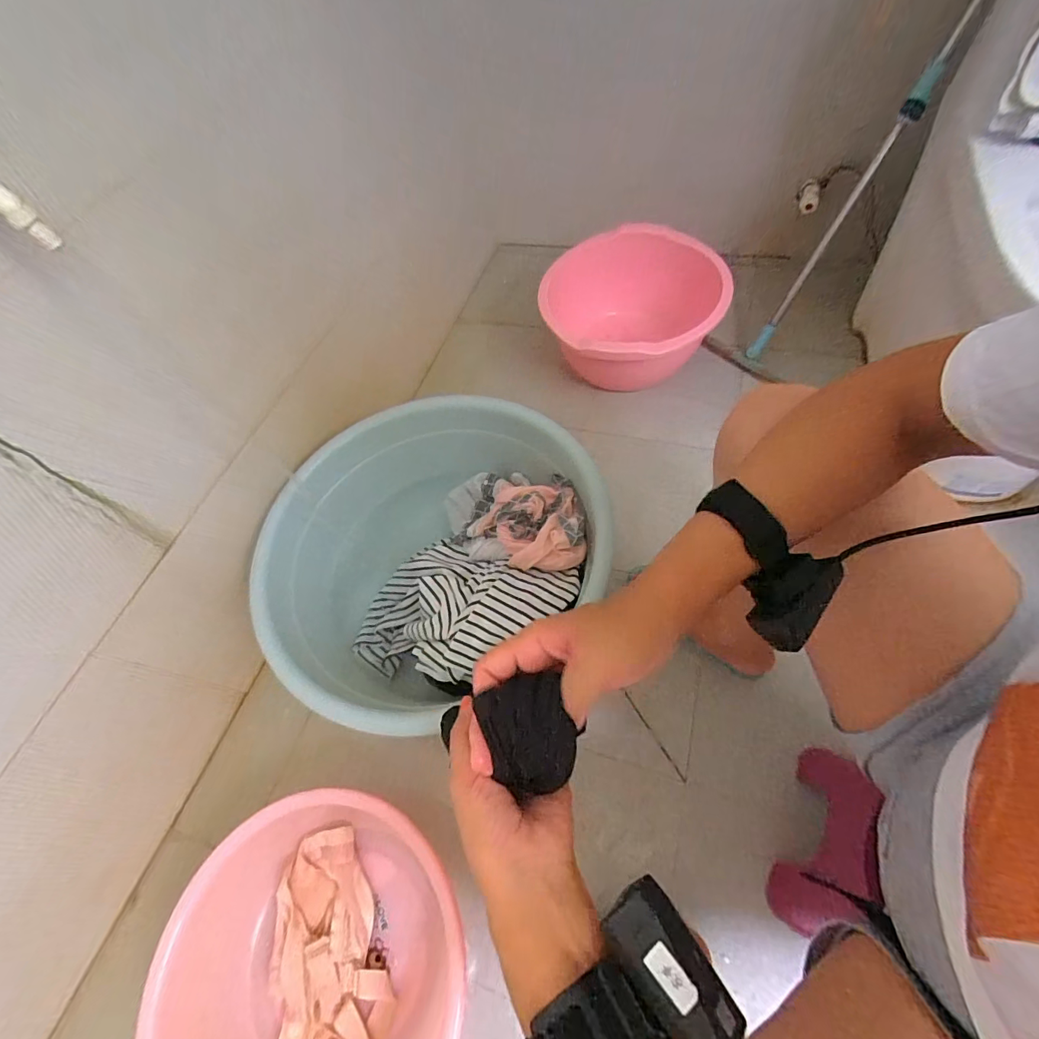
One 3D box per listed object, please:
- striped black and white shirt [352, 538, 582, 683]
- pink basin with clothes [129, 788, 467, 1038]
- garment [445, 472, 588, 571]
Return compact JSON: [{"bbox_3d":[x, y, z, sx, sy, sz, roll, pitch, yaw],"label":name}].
[{"bbox_3d":[-0.101,0.148,0.723,0.311,0.143,0.229,21,66,19],"label":"striped black and white shirt"},{"bbox_3d":[-0.240,0.540,0.577,0.342,0.159,0.342,-4,60,7],"label":"pink basin with clothes"},{"bbox_3d":[-0.012,-0.010,0.780,0.168,0.091,0.326,-43,31,-17],"label":"garment"}]

